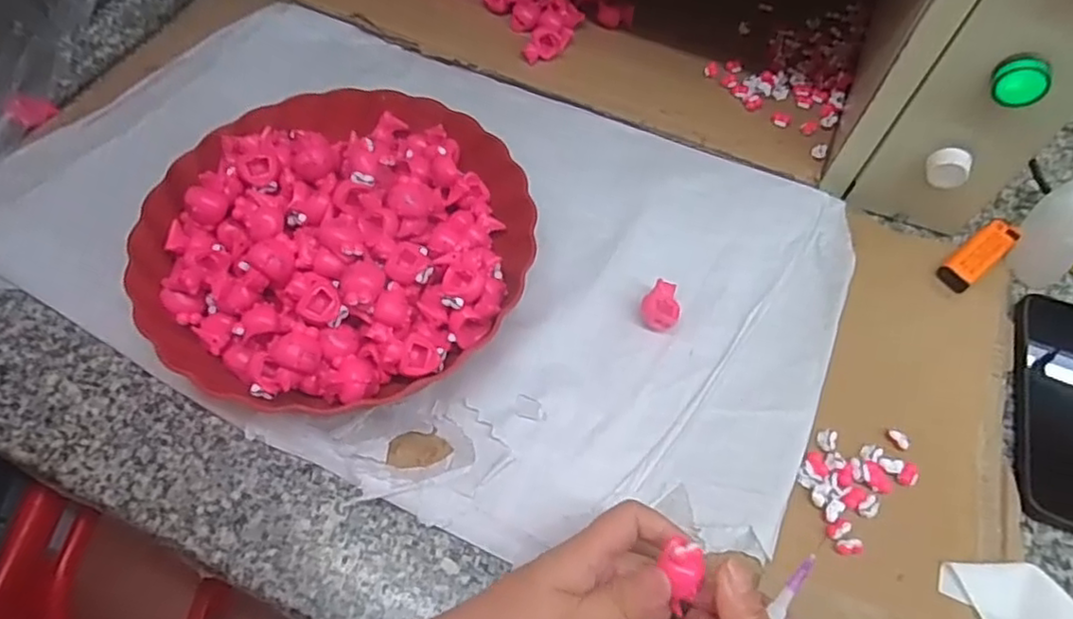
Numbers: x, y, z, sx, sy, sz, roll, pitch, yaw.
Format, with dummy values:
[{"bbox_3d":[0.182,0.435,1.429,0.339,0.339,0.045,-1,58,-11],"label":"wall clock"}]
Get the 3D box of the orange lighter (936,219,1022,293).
[{"bbox_3d":[0.326,-0.042,0.479,0.086,0.008,0.023,-34,66,-21],"label":"orange lighter"}]

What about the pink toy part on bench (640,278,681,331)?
[{"bbox_3d":[0.082,-0.001,0.432,0.025,0.015,0.034,14,62,5],"label":"pink toy part on bench"}]

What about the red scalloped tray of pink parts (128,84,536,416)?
[{"bbox_3d":[-0.127,-0.048,0.426,0.245,0.064,0.235,-33,68,-18],"label":"red scalloped tray of pink parts"}]

